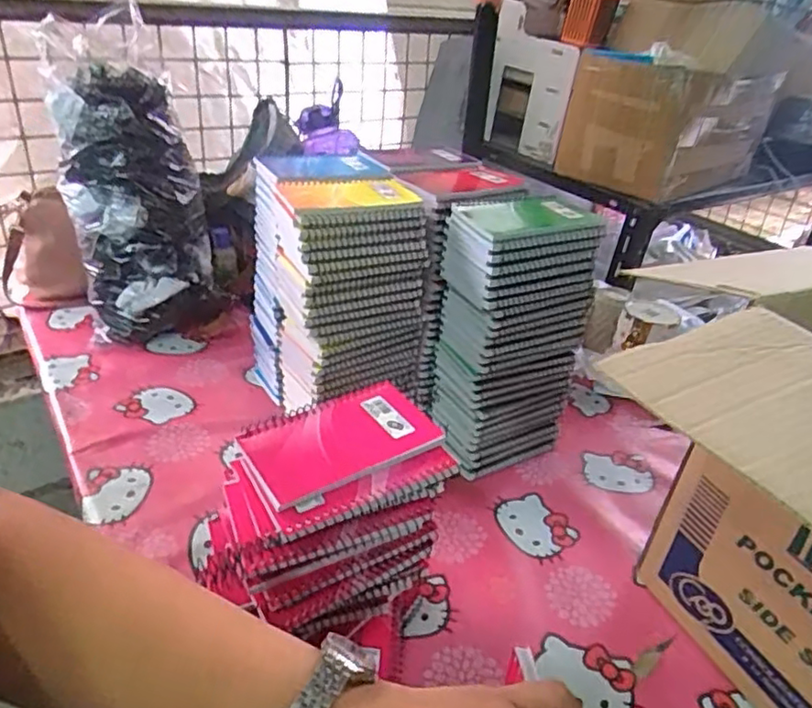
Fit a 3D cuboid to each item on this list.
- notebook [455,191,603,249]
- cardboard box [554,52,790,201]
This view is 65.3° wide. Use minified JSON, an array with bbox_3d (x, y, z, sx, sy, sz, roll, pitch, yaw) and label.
[{"bbox_3d":[0.119,-0.142,0.639,0.137,0.015,0.115,-10,34,-23],"label":"notebook"},{"bbox_3d":[0.493,-0.443,1.212,0.401,0.212,0.246,-23,42,-38],"label":"cardboard box"}]

